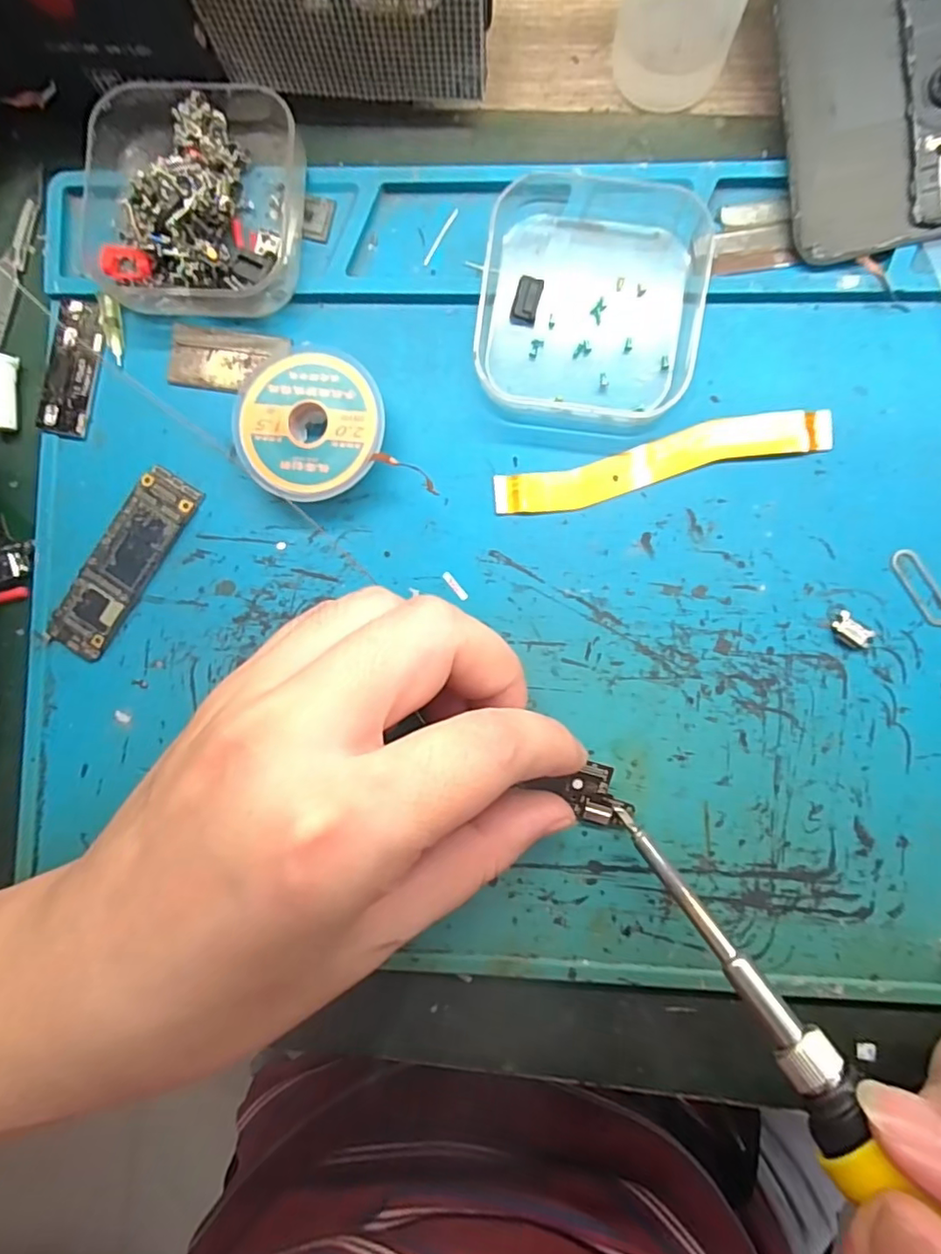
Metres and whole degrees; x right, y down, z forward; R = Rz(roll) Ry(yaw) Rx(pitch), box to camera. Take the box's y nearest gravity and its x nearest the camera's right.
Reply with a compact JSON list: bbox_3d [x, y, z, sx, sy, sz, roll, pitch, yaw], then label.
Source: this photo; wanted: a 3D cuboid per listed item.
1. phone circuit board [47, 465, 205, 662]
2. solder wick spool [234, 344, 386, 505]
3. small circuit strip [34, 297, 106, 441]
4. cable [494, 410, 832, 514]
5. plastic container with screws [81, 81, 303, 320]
[{"bbox_3d":[-0.111,-0.020,0.184,0.020,0.005,0.065,33,91,3],"label":"phone circuit board"},{"bbox_3d":[-0.049,-0.062,0.178,0.043,0.013,0.047,0,89,3],"label":"solder wick spool"},{"bbox_3d":[-0.129,-0.084,0.187,0.016,0.004,0.043,12,90,3],"label":"small circuit strip"},{"bbox_3d":[0.058,-0.051,0.176,0.101,0.004,0.016,-13,88,3],"label":"cable"},{"bbox_3d":[-0.084,-0.131,0.175,0.063,0.023,0.064,0,89,3],"label":"plastic container with screws"}]

